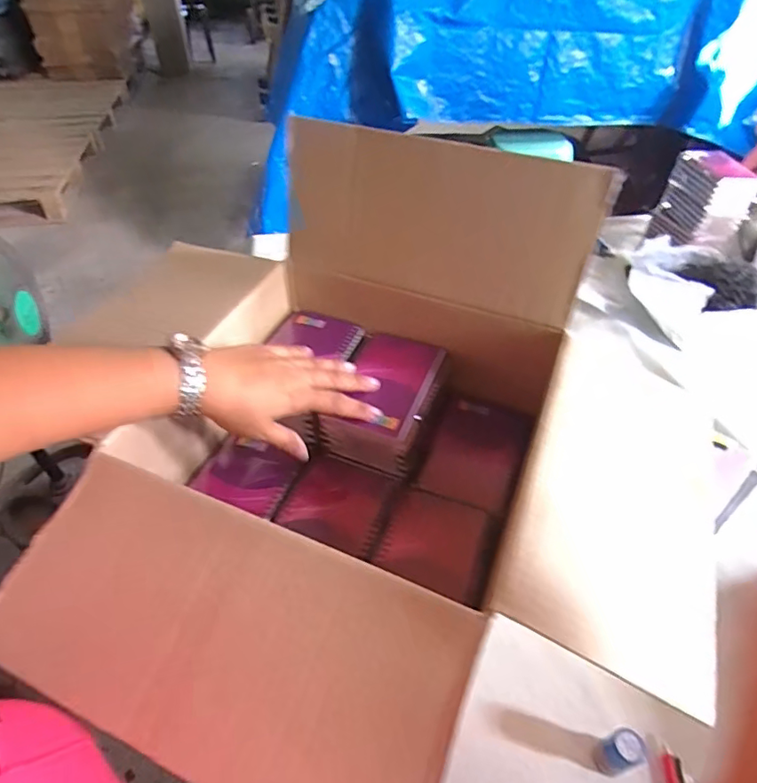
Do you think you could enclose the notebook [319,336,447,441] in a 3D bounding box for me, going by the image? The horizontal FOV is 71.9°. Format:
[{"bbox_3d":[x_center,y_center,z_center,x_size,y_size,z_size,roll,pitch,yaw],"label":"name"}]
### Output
[{"bbox_3d":[0.007,-0.009,0.522,0.086,0.015,0.131,15,48,13],"label":"notebook"}]

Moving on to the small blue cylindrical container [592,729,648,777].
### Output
[{"bbox_3d":[0.220,0.332,0.478,0.025,0.064,0.028,-13,48,-13],"label":"small blue cylindrical container"}]

